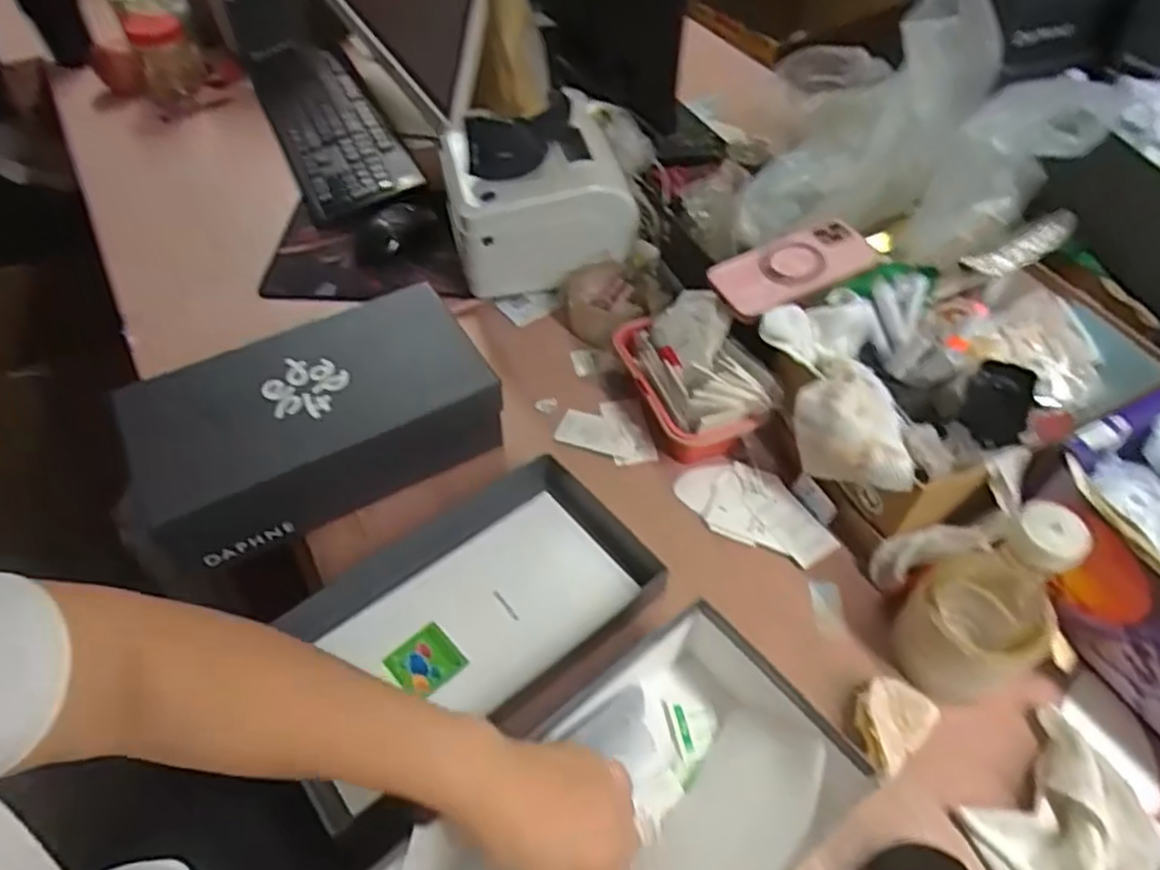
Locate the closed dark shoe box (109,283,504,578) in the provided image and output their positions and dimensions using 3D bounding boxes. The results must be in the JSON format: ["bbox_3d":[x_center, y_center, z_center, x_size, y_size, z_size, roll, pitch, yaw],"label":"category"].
[{"bbox_3d":[-0.239,-0.013,0.671,0.297,0.103,0.157,-26,56,-19],"label":"closed dark shoe box"}]

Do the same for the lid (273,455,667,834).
[{"bbox_3d":[-0.087,0.151,0.607,0.296,0.047,0.179,-31,58,-22],"label":"lid"}]

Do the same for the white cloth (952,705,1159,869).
[{"bbox_3d":[0.330,0.260,0.483,0.129,0.041,0.106,-31,58,-22],"label":"white cloth"}]

